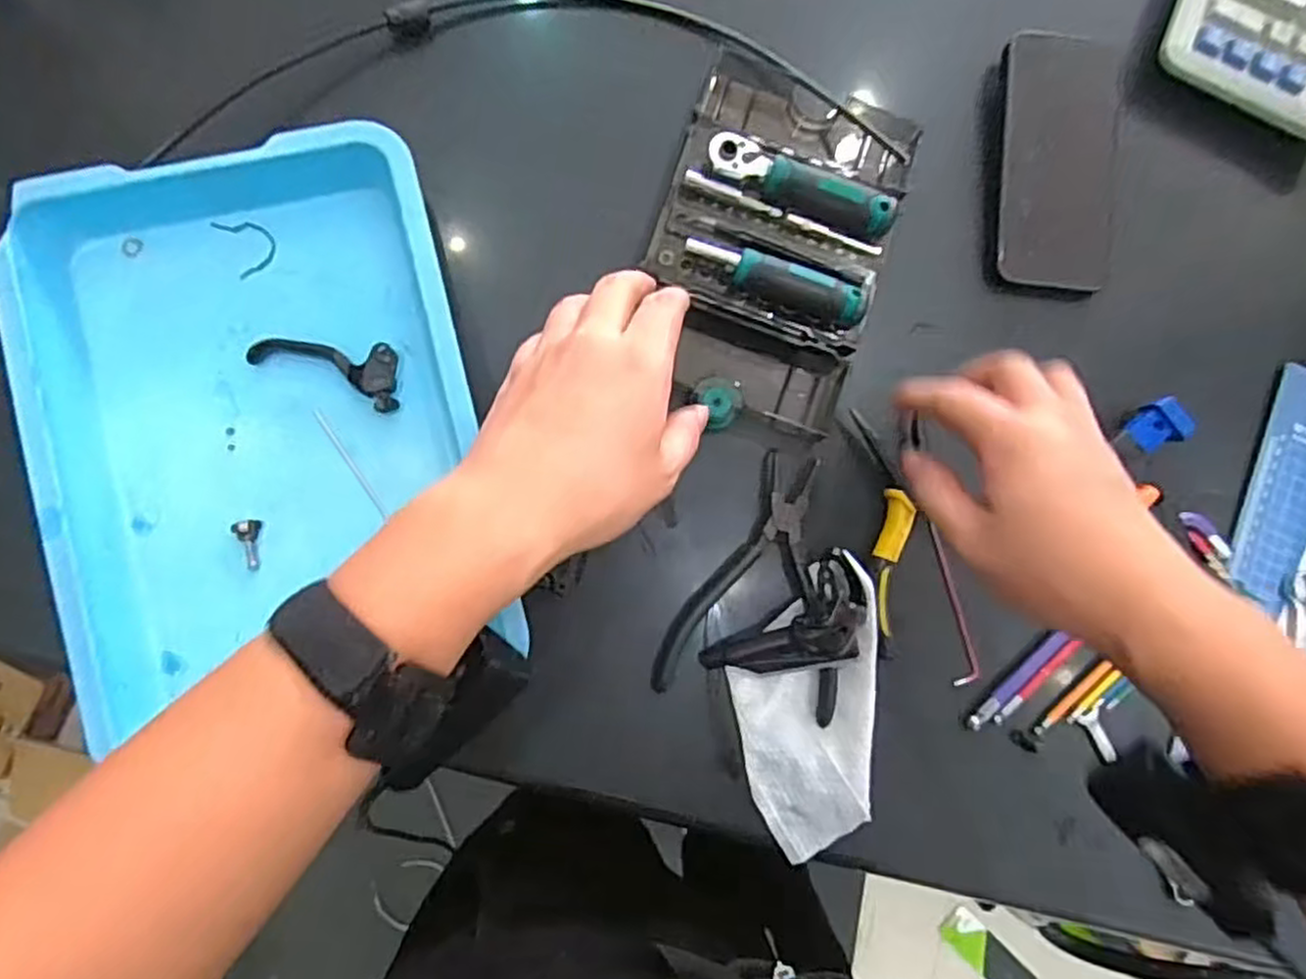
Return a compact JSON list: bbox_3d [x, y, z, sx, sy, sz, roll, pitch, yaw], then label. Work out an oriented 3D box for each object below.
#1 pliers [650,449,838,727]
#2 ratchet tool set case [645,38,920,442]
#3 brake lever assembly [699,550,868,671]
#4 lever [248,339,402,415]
[{"bbox_3d":[0.066,0.053,0.440,0.106,0.013,0.151,10,84,-4],"label":"pliers"},{"bbox_3d":[0.072,-0.151,0.451,0.135,0.068,0.215,16,87,-6],"label":"ratchet tool set case"},{"bbox_3d":[0.086,0.083,0.427,0.103,0.038,0.049,-41,90,-8],"label":"brake lever assembly"},{"bbox_3d":[-0.186,-0.072,0.428,0.084,0.010,0.037,14,84,-4],"label":"lever"}]

